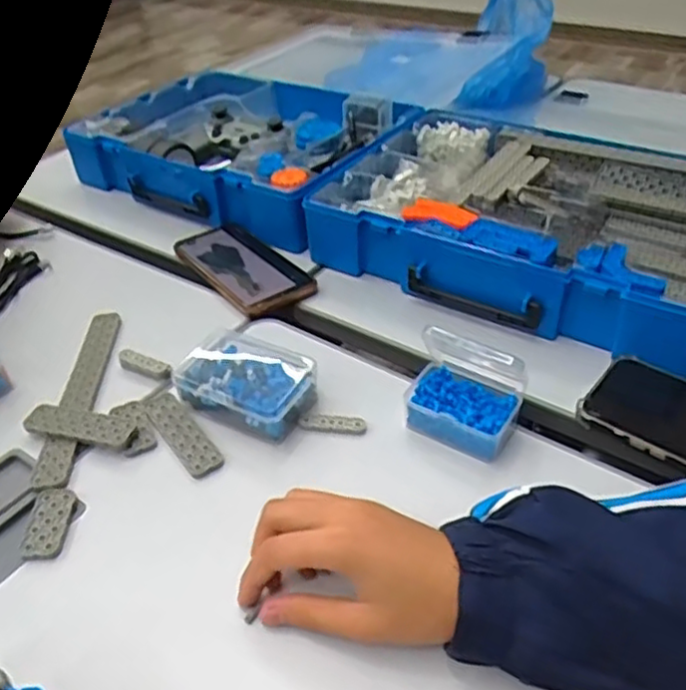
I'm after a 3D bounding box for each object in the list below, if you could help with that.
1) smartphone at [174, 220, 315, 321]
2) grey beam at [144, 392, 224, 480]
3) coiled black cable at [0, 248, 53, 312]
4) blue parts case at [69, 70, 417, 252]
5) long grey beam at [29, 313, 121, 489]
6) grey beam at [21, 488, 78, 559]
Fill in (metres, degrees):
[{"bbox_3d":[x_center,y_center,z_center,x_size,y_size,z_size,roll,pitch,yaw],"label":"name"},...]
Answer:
[{"bbox_3d":[-0.100,-0.076,0.669,0.073,0.012,0.161,-30,47,-28],"label":"smartphone"},{"bbox_3d":[-0.118,0.064,0.500,0.025,0.006,0.091,-27,45,-25],"label":"grey beam"},{"bbox_3d":[-0.331,-0.062,0.677,0.050,0.010,0.103,3,40,8],"label":"coiled black cable"},{"bbox_3d":[-0.115,-0.250,0.818,0.355,0.069,0.273,21,46,26],"label":"blue parts case"},{"bbox_3d":[-0.207,0.034,0.541,0.026,0.008,0.199,-4,40,0],"label":"long grey beam"},{"bbox_3d":[-0.190,0.115,0.443,0.025,0.006,0.053,-4,40,0],"label":"grey beam"}]

